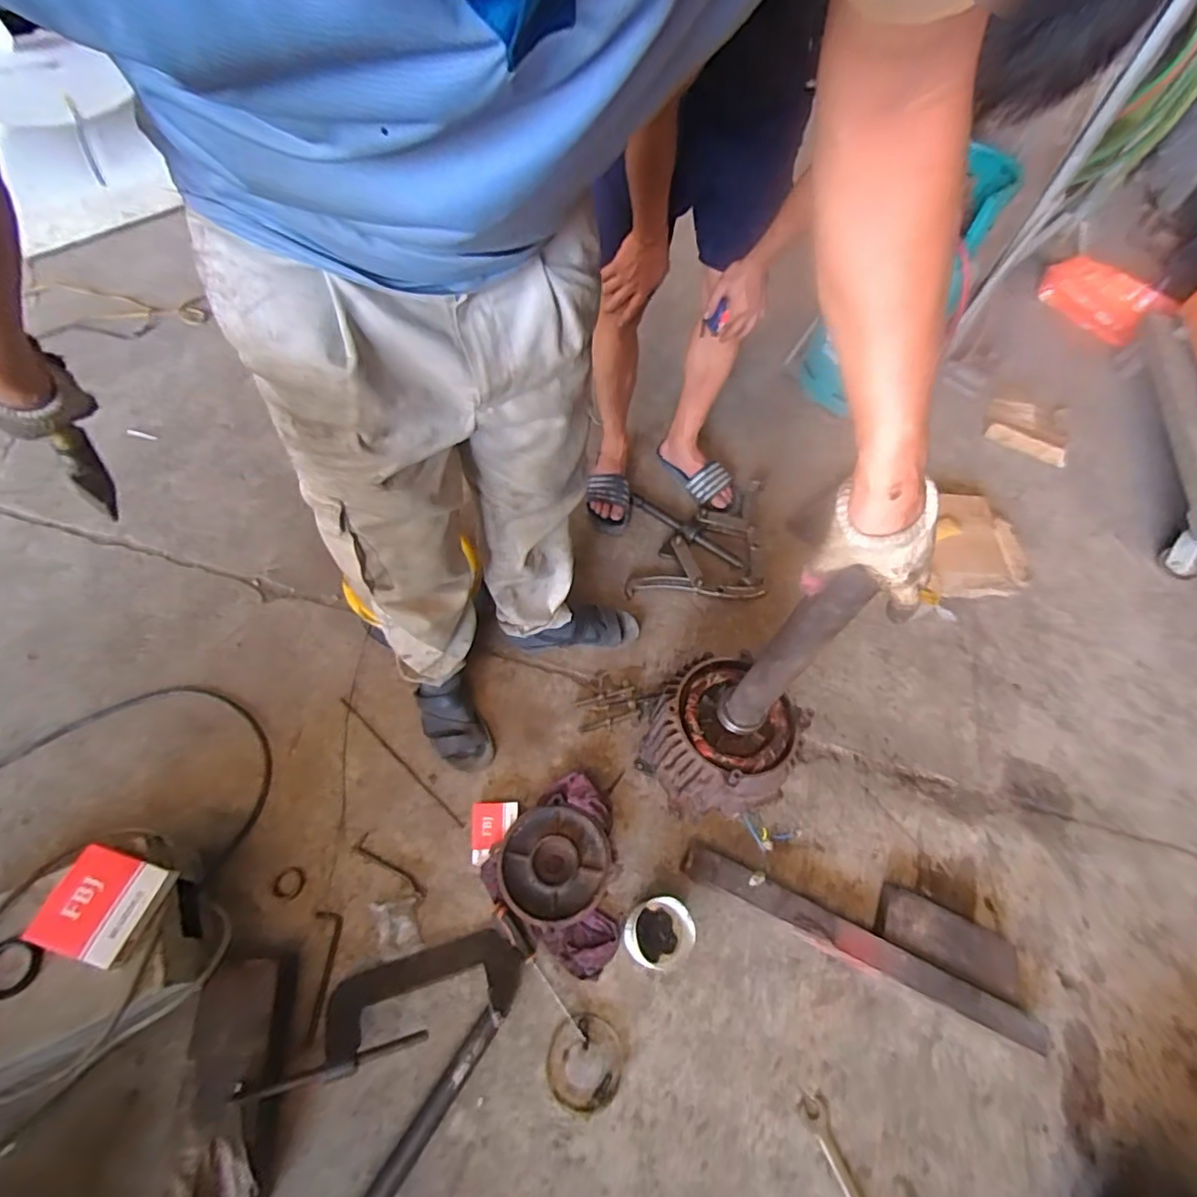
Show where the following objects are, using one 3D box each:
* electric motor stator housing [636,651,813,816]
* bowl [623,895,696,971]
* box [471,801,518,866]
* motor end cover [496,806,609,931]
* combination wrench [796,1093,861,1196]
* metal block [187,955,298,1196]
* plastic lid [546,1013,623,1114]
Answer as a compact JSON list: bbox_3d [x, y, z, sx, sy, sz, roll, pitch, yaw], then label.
[{"bbox_3d":[0.188,0.249,0.957,0.203,0.271,0.196,3,58,-5],"label":"electric motor stator housing"},{"bbox_3d":[0.093,0.533,0.914,0.099,0.114,0.095,3,58,-5],"label":"bowl"},{"bbox_3d":[-0.181,0.405,1.002,0.079,0.031,0.096,-1,59,-8],"label":"box"},{"bbox_3d":[-0.075,0.452,0.974,0.178,0.048,0.175,12,58,0],"label":"motor end cover"},{"bbox_3d":[0.372,0.862,0.818,0.044,0.009,0.258,-20,63,-18],"label":"combination wrench"},{"bbox_3d":[-0.489,0.661,0.790,0.118,0.090,0.290,-8,60,-12],"label":"metal block"},{"bbox_3d":[-0.020,0.695,0.863,0.109,0.009,0.113,3,58,-5],"label":"plastic lid"}]

